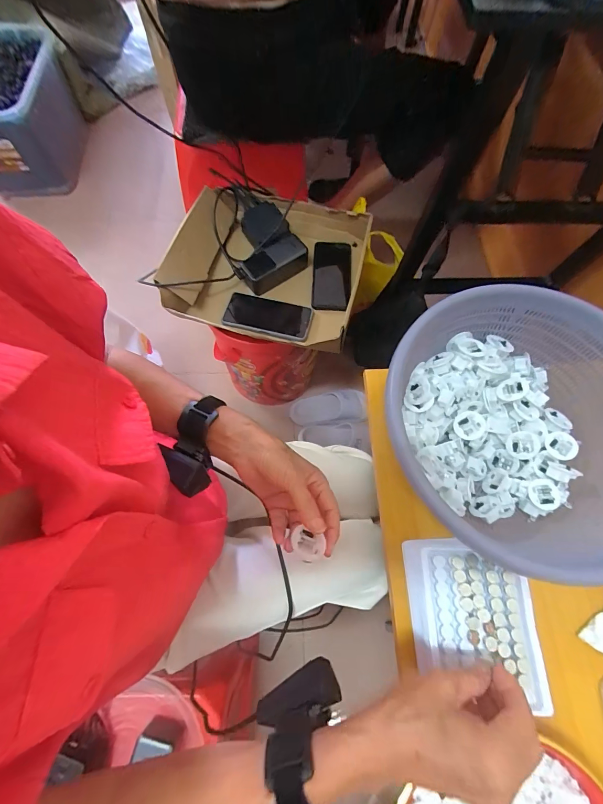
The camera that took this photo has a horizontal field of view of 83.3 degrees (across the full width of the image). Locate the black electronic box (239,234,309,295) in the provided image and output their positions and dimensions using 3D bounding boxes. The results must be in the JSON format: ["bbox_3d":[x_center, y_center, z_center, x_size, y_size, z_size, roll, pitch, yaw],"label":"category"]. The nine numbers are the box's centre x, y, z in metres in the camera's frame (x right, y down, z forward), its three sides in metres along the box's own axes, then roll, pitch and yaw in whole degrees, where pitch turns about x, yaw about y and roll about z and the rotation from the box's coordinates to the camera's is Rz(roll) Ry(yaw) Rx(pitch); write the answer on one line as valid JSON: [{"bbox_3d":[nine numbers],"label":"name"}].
[{"bbox_3d":[-0.054,-0.273,0.672,0.134,0.053,0.060,-34,74,-12],"label":"black electronic box"}]

